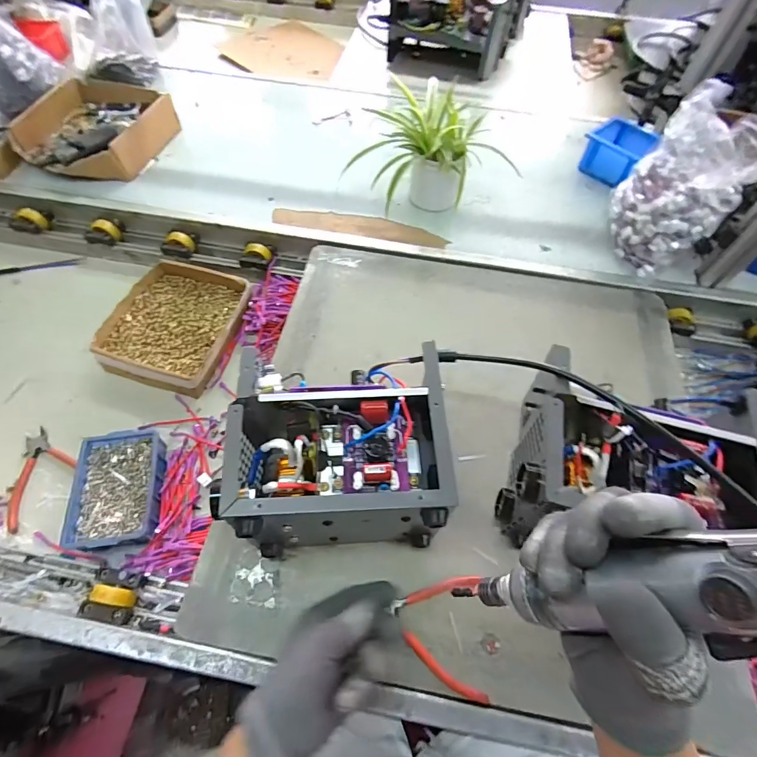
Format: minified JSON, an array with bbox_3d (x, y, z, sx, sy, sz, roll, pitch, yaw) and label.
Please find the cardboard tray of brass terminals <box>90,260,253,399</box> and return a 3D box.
[{"bbox_3d":[-0.337,-0.092,0.694,0.198,0.040,0.219,16,60,7],"label":"cardboard tray of brass terminals"}]

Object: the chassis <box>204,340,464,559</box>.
[{"bbox_3d":[-0.040,0.084,0.463,0.209,0.148,0.189,-2,59,-4],"label":"chassis"}]

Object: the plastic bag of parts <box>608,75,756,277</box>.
[{"bbox_3d":[0.471,-0.289,0.663,0.144,0.211,0.161,-36,67,-21],"label":"plastic bag of parts"}]

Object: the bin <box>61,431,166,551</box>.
[{"bbox_3d":[-0.343,0.147,0.558,0.102,0.045,0.153,-7,60,-6],"label":"bin"}]

